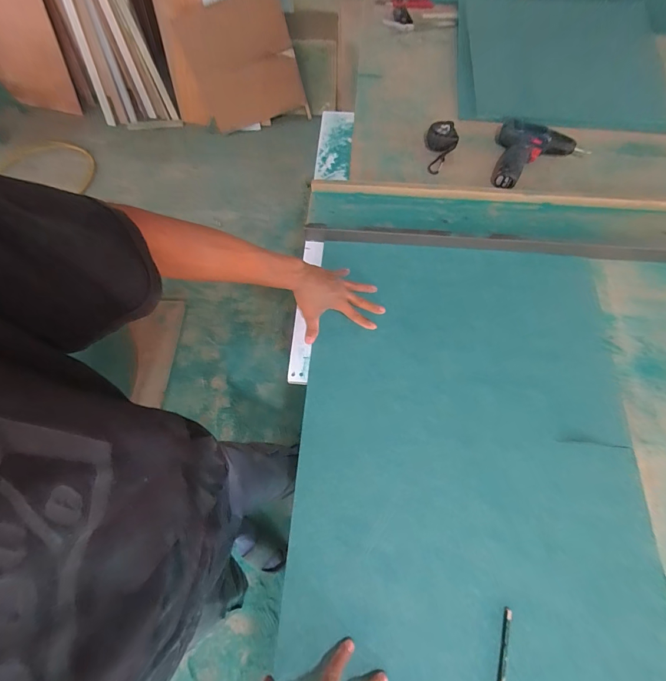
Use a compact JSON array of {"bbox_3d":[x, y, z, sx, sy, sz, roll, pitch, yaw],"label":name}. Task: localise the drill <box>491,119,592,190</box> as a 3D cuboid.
[{"bbox_3d":[0.462,-0.405,0.777,0.202,0.062,0.182,22,70,10],"label":"drill"}]

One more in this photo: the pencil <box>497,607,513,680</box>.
[{"bbox_3d":[0.232,0.427,0.463,0.012,0.005,0.106,17,69,8],"label":"pencil"}]

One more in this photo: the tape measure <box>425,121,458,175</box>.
[{"bbox_3d":[0.258,-0.461,0.803,0.070,0.052,0.123,0,68,1],"label":"tape measure"}]

